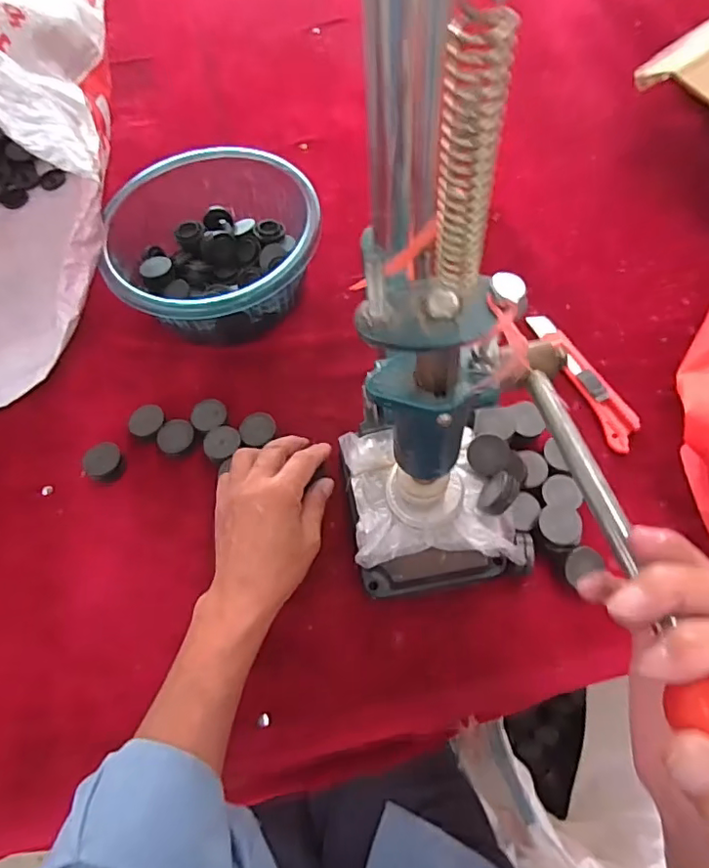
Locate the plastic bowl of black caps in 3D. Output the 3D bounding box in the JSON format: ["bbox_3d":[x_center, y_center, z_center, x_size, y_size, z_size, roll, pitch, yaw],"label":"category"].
[{"bbox_3d":[-0.137,-0.189,0.568,0.202,0.091,0.195,-2,61,4],"label":"plastic bowl of black caps"}]

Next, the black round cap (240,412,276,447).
[{"bbox_3d":[-0.089,-0.005,0.511,0.033,0.008,0.032,-2,61,4],"label":"black round cap"}]

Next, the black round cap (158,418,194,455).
[{"bbox_3d":[-0.163,0.002,0.508,0.032,0.006,0.033,-2,61,4],"label":"black round cap"}]

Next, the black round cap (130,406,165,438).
[{"bbox_3d":[-0.192,-0.012,0.515,0.028,0.005,0.032,26,75,6],"label":"black round cap"}]

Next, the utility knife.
[{"bbox_3d":[0.209,-0.056,0.514,0.032,0.009,0.159,-24,62,-8],"label":"utility knife"}]

